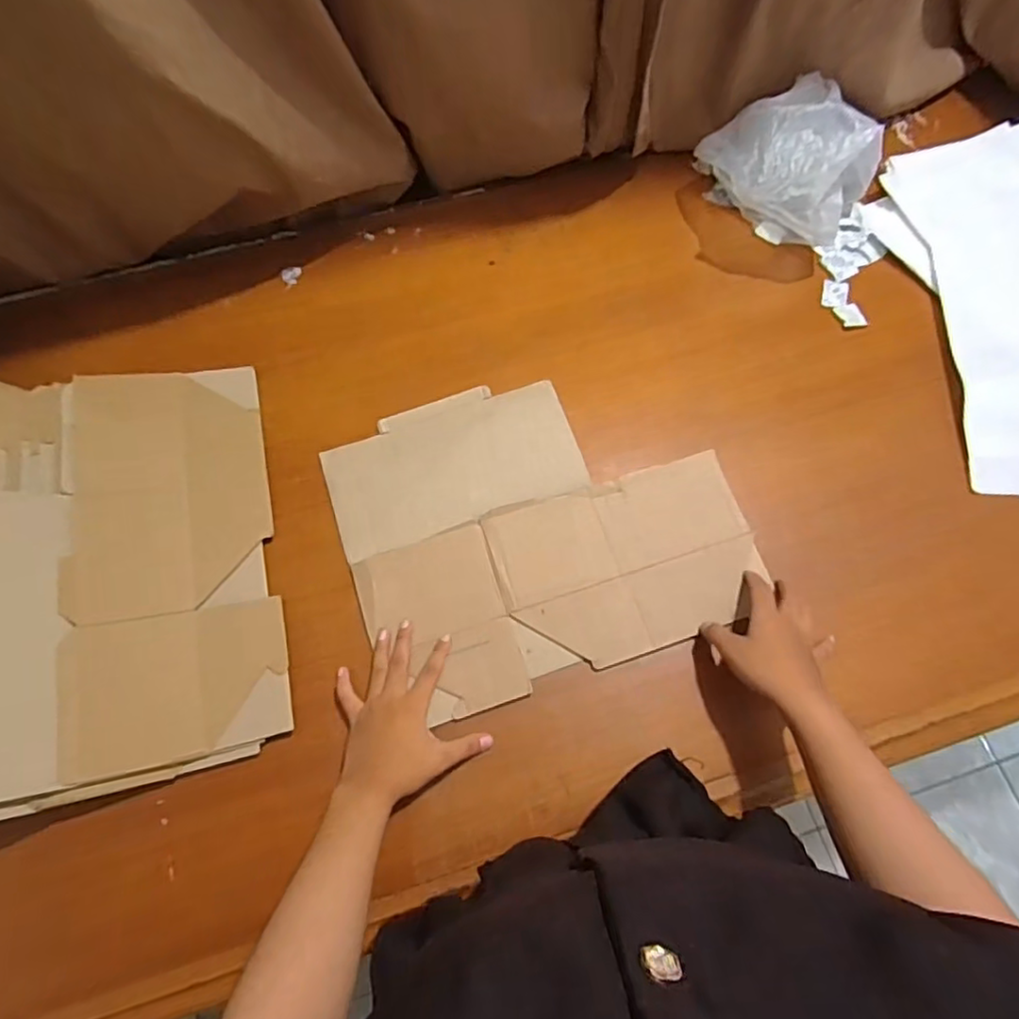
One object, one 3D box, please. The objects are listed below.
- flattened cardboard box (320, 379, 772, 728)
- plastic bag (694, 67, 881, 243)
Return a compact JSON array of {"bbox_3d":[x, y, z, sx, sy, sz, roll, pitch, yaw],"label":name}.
[{"bbox_3d":[0.030,0.011,0.630,0.380,0.018,0.310,-18,70,-4],"label":"flattened cardboard box"},{"bbox_3d":[0.335,-0.402,0.721,0.187,0.131,0.177,-34,72,-12],"label":"plastic bag"}]

